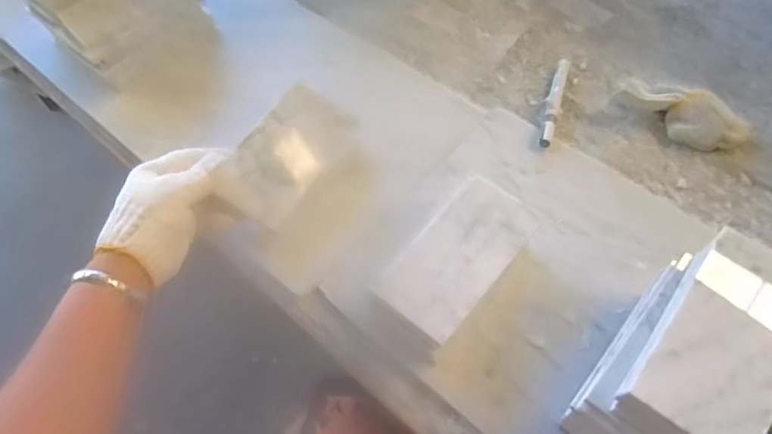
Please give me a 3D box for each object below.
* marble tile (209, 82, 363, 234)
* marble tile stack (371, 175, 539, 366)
[{"bbox_3d":[-0.092,-0.060,0.521,0.076,0.015,0.139,35,63,-4],"label":"marble tile"},{"bbox_3d":[0.062,0.045,0.502,0.084,0.051,0.152,33,67,19],"label":"marble tile stack"}]

